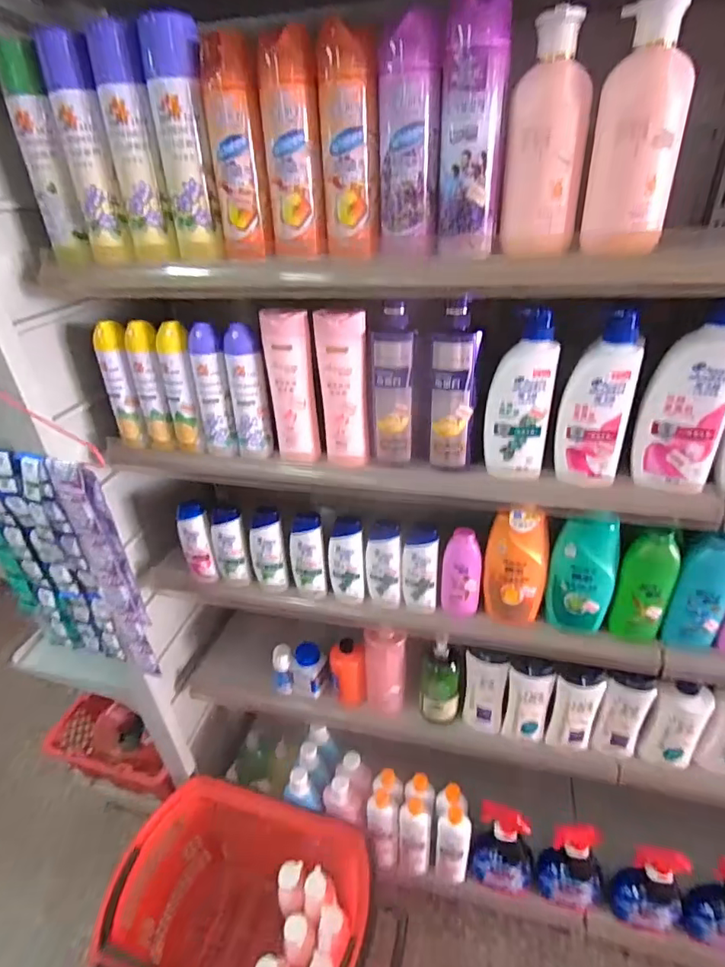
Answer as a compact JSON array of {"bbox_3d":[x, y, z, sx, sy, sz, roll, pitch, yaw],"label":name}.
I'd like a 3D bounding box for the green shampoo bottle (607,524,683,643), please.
[{"bbox_3d":[0.412,0.151,0.734,0.070,0.190,0.040,18,38,31],"label":"green shampoo bottle"}]

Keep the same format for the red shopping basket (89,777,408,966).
[{"bbox_3d":[-0.229,0.923,1.089,0.500,0.323,0.384,7,33,17],"label":"red shopping basket"}]

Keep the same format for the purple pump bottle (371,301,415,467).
[{"bbox_3d":[0.041,-0.126,0.681,0.053,0.214,0.037,-2,32,2],"label":"purple pump bottle"}]

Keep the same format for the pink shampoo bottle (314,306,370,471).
[{"bbox_3d":[-0.025,-0.125,0.694,0.065,0.215,0.037,-2,32,2],"label":"pink shampoo bottle"}]

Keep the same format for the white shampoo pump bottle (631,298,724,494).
[{"bbox_3d":[0.383,-0.098,0.595,0.092,0.215,0.046,20,39,33],"label":"white shampoo pump bottle"}]

